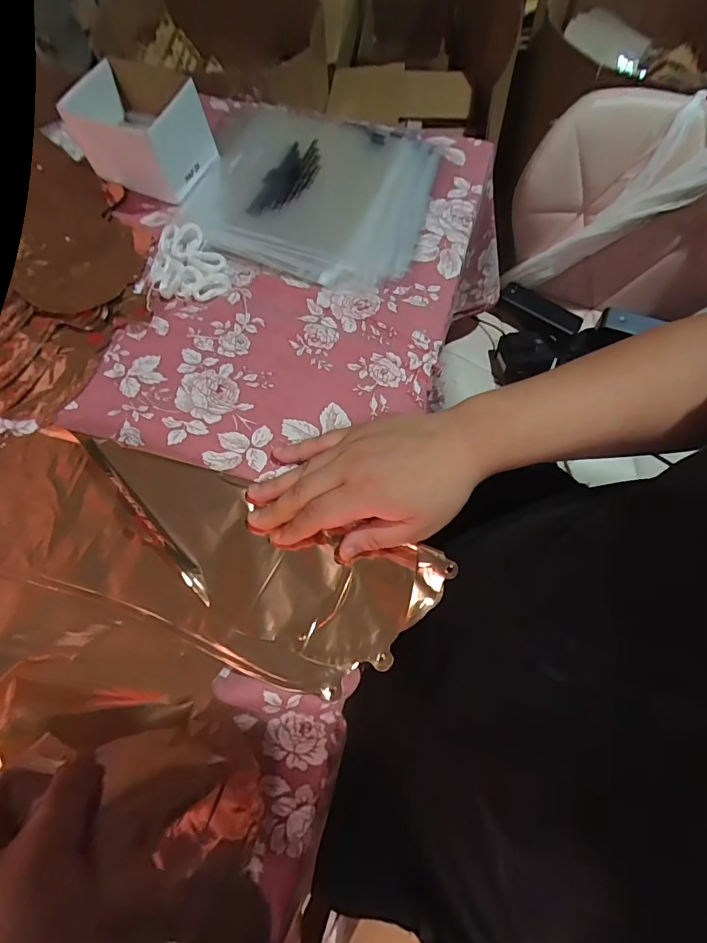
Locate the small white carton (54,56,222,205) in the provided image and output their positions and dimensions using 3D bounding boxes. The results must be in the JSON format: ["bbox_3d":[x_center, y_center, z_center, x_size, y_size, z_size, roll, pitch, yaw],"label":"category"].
[{"bbox_3d":[-0.238,-0.375,0.507,0.130,0.073,0.093,25,71,11],"label":"small white carton"}]

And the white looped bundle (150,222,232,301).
[{"bbox_3d":[-0.177,-0.219,0.475,0.073,0.021,0.101,-27,70,-9],"label":"white looped bundle"}]

